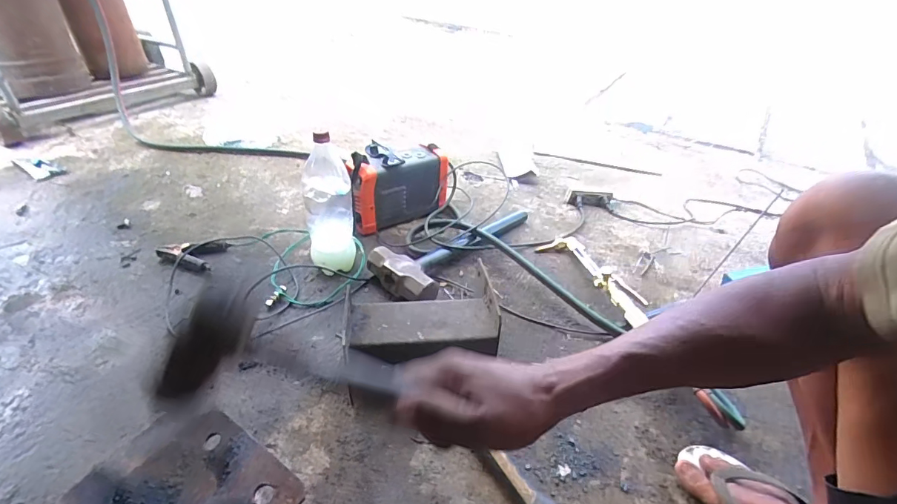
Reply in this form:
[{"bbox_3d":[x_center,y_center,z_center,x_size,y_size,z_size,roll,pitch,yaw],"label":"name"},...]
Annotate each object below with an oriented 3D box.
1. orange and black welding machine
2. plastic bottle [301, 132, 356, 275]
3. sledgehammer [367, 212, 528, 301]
[{"bbox_3d":[-0.134,-0.173,1.106,0.250,0.183,0.121,-18,42,-25],"label":"orange and black welding machine"},{"bbox_3d":[-0.246,-0.089,0.907,0.091,0.269,0.116,-7,39,-13],"label":"plastic bottle"},{"bbox_3d":[0.039,-0.017,1.003,0.438,0.064,0.164,-28,47,-34],"label":"sledgehammer"}]

